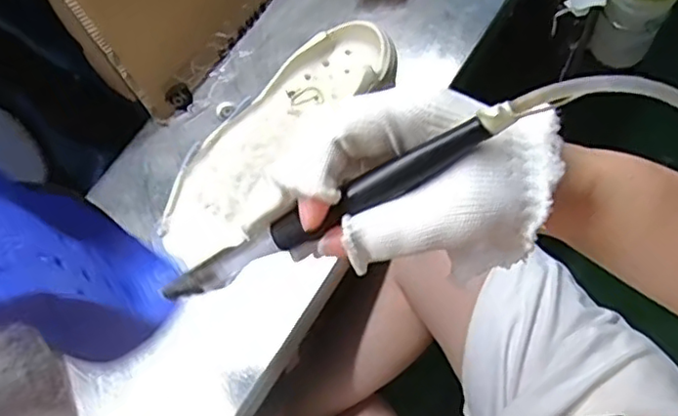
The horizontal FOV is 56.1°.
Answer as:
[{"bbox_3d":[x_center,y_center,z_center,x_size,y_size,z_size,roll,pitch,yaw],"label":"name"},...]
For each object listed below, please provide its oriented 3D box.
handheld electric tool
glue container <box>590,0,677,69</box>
[{"bbox_3d":[-0.007,0.003,0.271,0.146,0.020,0.017,-28,62,12],"label":"handheld electric tool"},{"bbox_3d":[0.339,-0.231,0.736,0.077,0.143,0.080,25,65,14],"label":"glue container"}]

